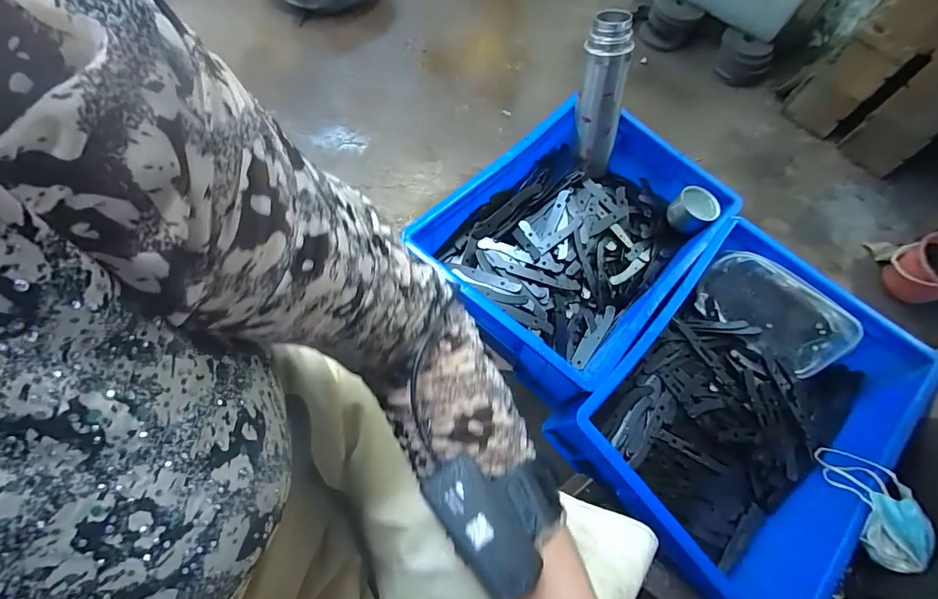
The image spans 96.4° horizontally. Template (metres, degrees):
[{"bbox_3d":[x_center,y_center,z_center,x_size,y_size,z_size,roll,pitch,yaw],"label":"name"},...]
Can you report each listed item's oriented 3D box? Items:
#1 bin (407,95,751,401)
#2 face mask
[{"bbox_3d":[0.164,-0.099,0.616,0.292,0.097,0.399,43,72,14],"label":"bin"},{"bbox_3d":[0.433,0.223,0.452,0.047,0.068,0.116,1,68,-2],"label":"face mask"}]

